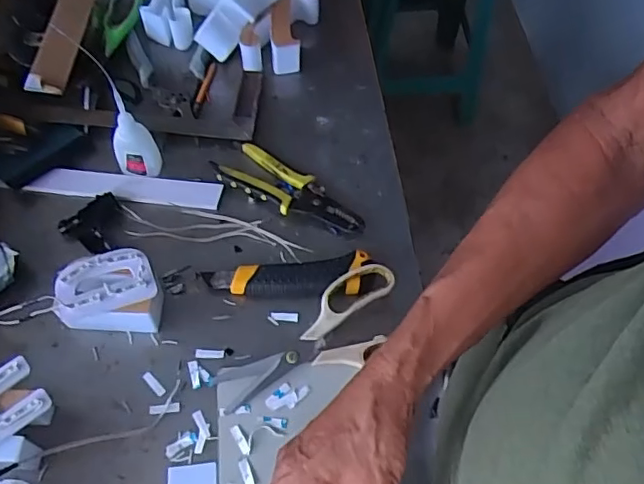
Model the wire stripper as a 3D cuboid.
[{"bbox_3d":[-0.031,-0.054,0.593,0.163,0.014,0.056,29,63,15],"label":"wire stripper"}]

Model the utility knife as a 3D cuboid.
[{"bbox_3d":[-0.032,0.035,0.544,0.156,0.018,0.038,-6,59,-5],"label":"utility knife"}]

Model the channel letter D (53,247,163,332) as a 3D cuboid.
[{"bbox_3d":[-0.188,0.047,0.515,0.085,0.052,0.062,-5,59,-4],"label":"channel letter D"}]

